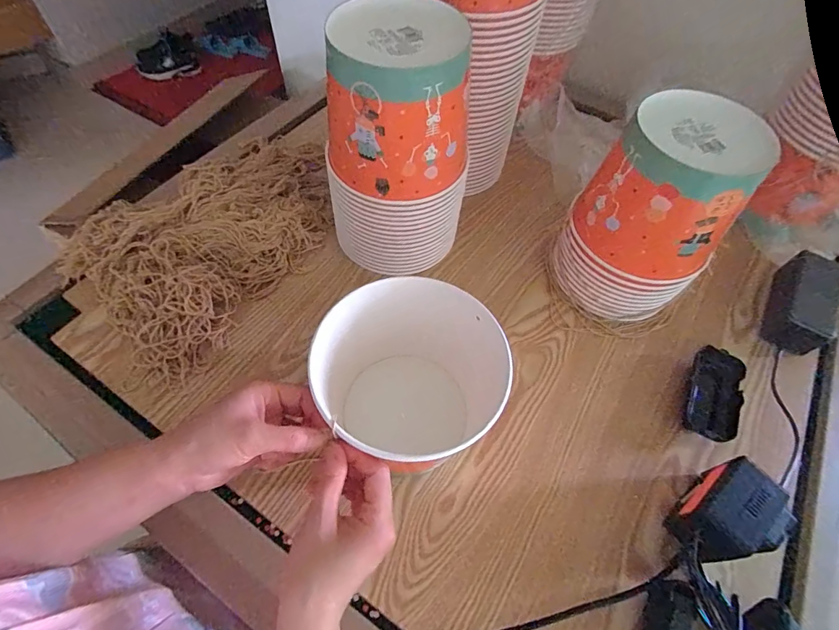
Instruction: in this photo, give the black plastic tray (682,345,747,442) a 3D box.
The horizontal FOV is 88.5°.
[{"bbox_3d":[0.330,0.088,0.485,0.049,0.022,0.107,25,61,12],"label":"black plastic tray"}]

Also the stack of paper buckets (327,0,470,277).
[{"bbox_3d":[-0.025,-0.177,0.481,0.150,0.269,0.130,19,60,8],"label":"stack of paper buckets"}]

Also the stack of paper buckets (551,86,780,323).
[{"bbox_3d":[0.252,-0.105,0.485,0.154,0.218,0.131,40,65,19],"label":"stack of paper buckets"}]

